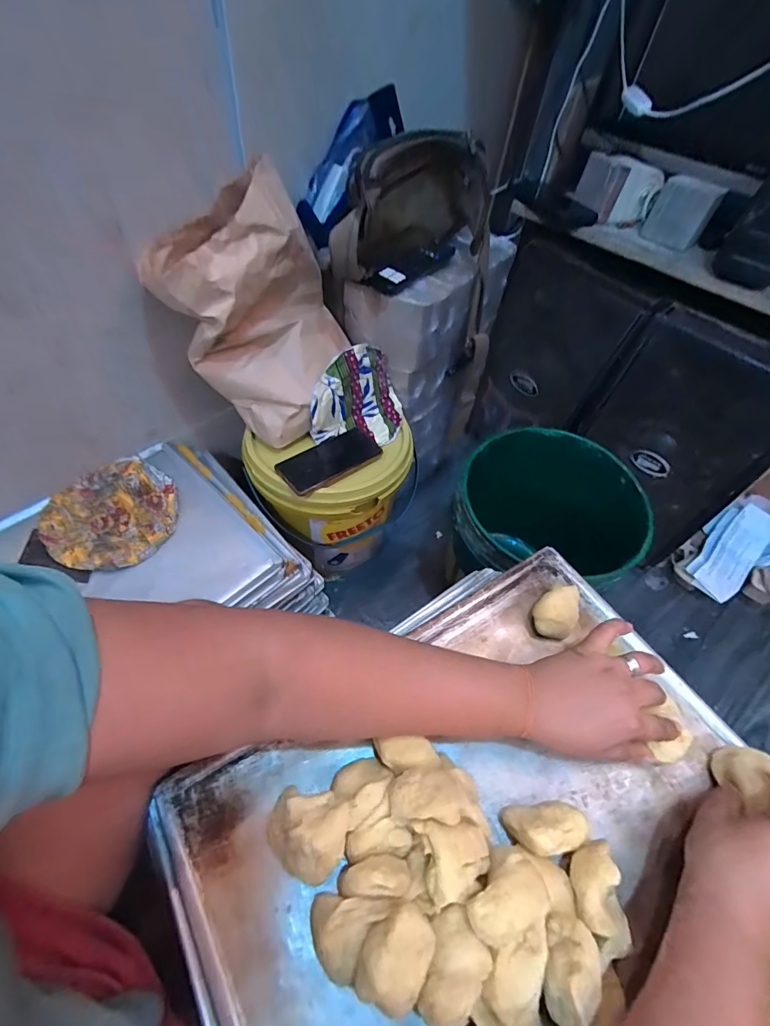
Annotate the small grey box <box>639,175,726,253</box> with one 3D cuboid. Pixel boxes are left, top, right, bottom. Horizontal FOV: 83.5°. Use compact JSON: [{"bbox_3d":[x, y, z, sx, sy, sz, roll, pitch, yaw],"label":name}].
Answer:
[{"bbox_3d":[0.449,-0.459,0.654,0.081,0.079,0.069,32,56,19],"label":"small grey box"}]

